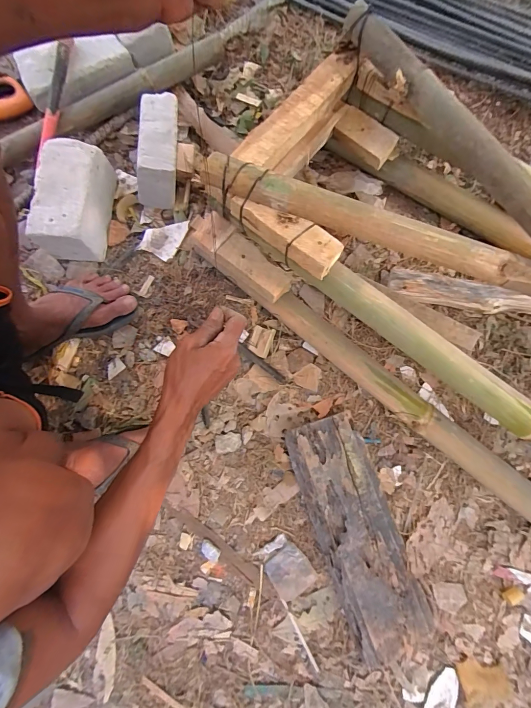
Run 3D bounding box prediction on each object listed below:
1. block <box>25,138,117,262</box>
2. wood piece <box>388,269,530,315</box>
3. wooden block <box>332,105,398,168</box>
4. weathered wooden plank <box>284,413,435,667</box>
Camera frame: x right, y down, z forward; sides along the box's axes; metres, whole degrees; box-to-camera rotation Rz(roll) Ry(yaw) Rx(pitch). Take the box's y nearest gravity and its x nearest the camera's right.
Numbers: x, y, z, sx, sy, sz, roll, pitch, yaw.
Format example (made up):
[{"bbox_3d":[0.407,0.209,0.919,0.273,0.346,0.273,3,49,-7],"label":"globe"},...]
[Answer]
[{"bbox_3d":[-0.365,-0.293,0.652,0.112,0.105,0.199,5,79,2],"label":"block"},{"bbox_3d":[0.395,-0.117,0.667,0.304,0.031,0.053,10,79,3],"label":"wood piece"},{"bbox_3d":[0.195,-0.425,0.664,0.119,0.037,0.055,37,82,7],"label":"wooden block"},{"bbox_3d":[0.156,0.302,0.575,0.141,0.061,0.394,-24,80,-4],"label":"weathered wooden plank"}]

